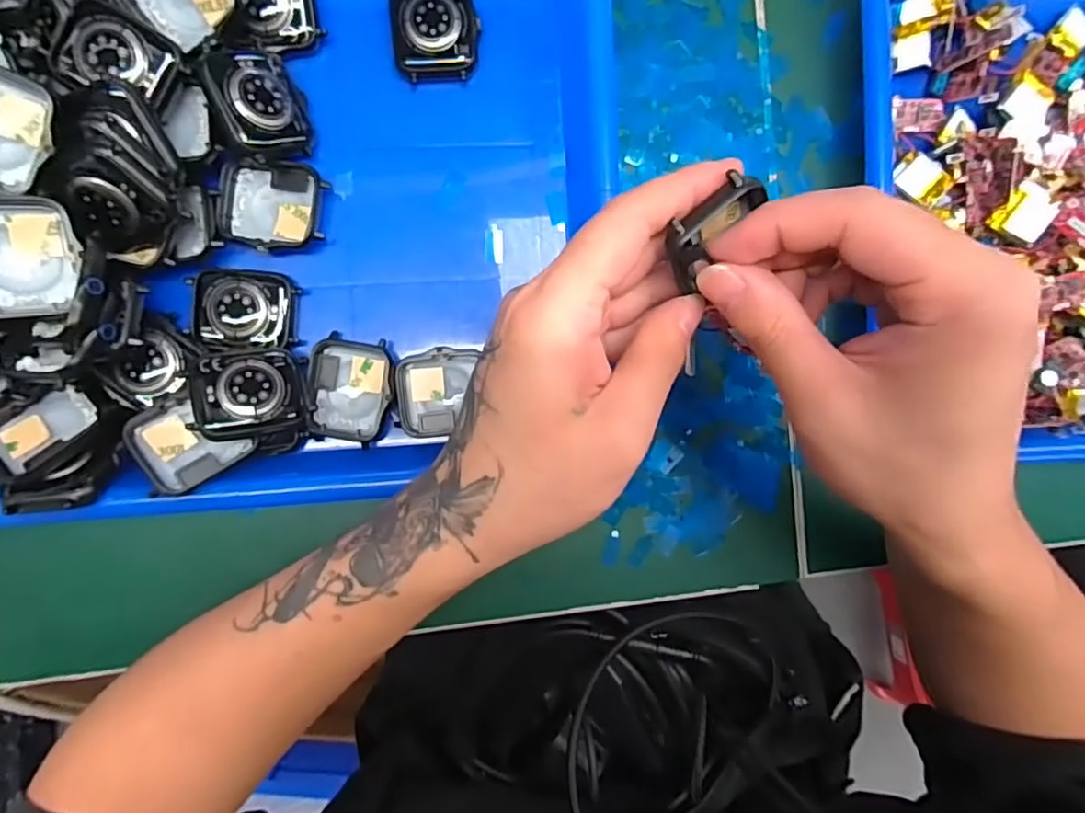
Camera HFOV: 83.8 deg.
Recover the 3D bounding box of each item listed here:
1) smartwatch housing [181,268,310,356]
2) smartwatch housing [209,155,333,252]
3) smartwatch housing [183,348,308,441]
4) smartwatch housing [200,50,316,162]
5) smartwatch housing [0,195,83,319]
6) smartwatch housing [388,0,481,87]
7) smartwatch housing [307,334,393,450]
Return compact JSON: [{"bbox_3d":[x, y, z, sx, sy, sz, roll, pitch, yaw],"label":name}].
[{"bbox_3d":[-0.133,-0.042,0.268,0.044,0.012,0.036,-2,92,-6],"label":"smartwatch housing"},{"bbox_3d":[-0.119,-0.088,0.268,0.044,0.012,0.037,2,91,-6],"label":"smartwatch housing"},{"bbox_3d":[-0.123,-0.006,0.255,0.044,0.008,0.037,-6,80,-27],"label":"smartwatch housing"},{"bbox_3d":[-0.119,-0.128,0.257,0.038,0.012,0.042,-25,111,-35],"label":"smartwatch housing"},{"bbox_3d":[-0.191,-0.055,0.219,0.036,0.014,0.043,-5,92,-6],"label":"smartwatch housing"},{"bbox_3d":[-0.049,-0.170,0.273,0.038,0.014,0.045,-7,92,-6],"label":"smartwatch housing"},{"bbox_3d":[-0.087,-0.007,0.274,0.037,0.016,0.046,2,91,-6],"label":"smartwatch housing"}]

